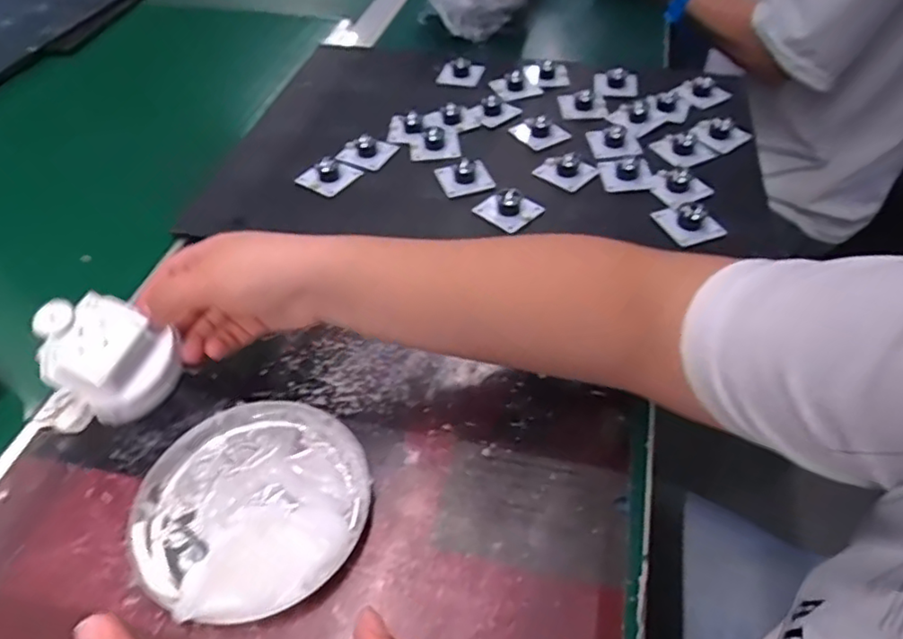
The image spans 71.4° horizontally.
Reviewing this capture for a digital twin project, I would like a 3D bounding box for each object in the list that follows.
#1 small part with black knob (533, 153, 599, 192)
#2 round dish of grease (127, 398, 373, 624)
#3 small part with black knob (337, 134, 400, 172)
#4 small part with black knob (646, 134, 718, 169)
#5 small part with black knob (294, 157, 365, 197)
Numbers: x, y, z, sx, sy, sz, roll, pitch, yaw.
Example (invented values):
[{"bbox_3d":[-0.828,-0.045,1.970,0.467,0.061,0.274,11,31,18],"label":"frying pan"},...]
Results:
[{"bbox_3d":[0.104,-0.138,0.559,0.043,0.022,0.039,32,56,27],"label":"small part with black knob"},{"bbox_3d":[-0.112,0.098,0.354,0.126,0.020,0.128,-1,47,1],"label":"round dish of grease"},{"bbox_3d":[-0.078,-0.160,0.583,0.046,0.020,0.042,22,52,21],"label":"small part with black knob"},{"bbox_3d":[0.218,-0.162,0.586,0.050,0.019,0.037,-22,51,-18],"label":"small part with black knob"},{"bbox_3d":[-0.107,-0.134,0.561,0.043,0.021,0.047,27,54,24],"label":"small part with black knob"}]

